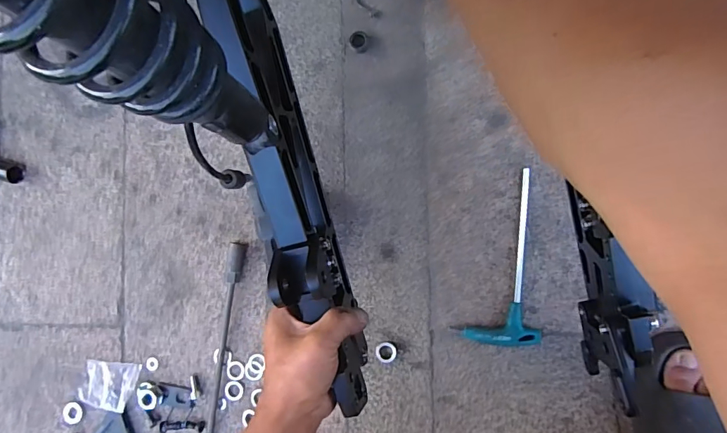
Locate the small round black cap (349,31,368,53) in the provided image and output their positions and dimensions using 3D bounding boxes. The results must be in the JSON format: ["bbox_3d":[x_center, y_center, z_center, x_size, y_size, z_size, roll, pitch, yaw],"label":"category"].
[{"bbox_3d":[-0.005,-0.215,0.547,0.021,0.012,0.025,-37,82,5],"label":"small round black cap"}]

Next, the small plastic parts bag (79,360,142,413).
[{"bbox_3d":[-0.333,0.218,0.581,0.077,0.014,0.056,6,63,5],"label":"small plastic parts bag"}]

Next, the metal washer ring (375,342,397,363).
[{"bbox_3d":[0.027,0.161,0.529,0.025,0.006,0.025,0,91,11],"label":"metal washer ring"}]

